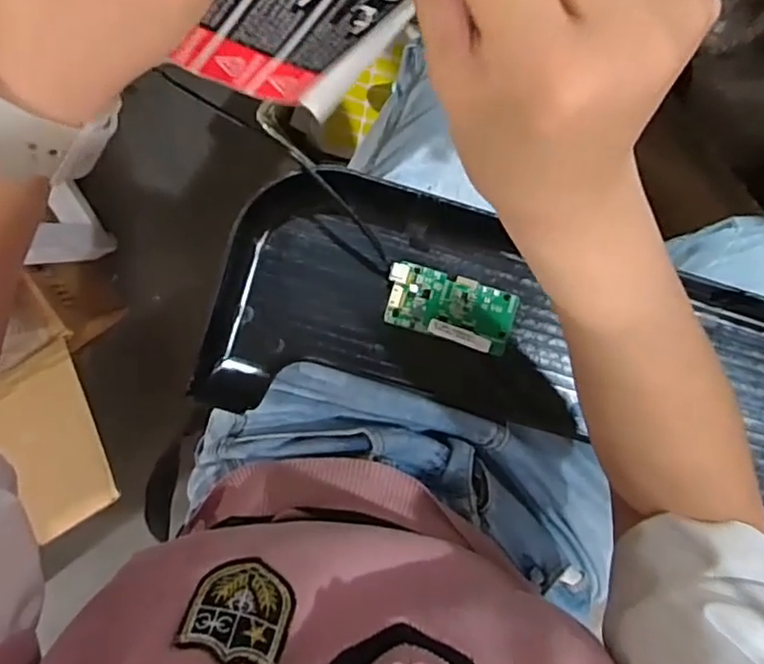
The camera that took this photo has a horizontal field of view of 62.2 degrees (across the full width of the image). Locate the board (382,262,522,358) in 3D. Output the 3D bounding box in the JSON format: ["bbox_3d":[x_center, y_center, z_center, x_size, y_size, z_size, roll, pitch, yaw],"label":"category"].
[{"bbox_3d":[0.051,-0.018,0.480,0.097,0.014,0.047,17,97,-4],"label":"board"}]

